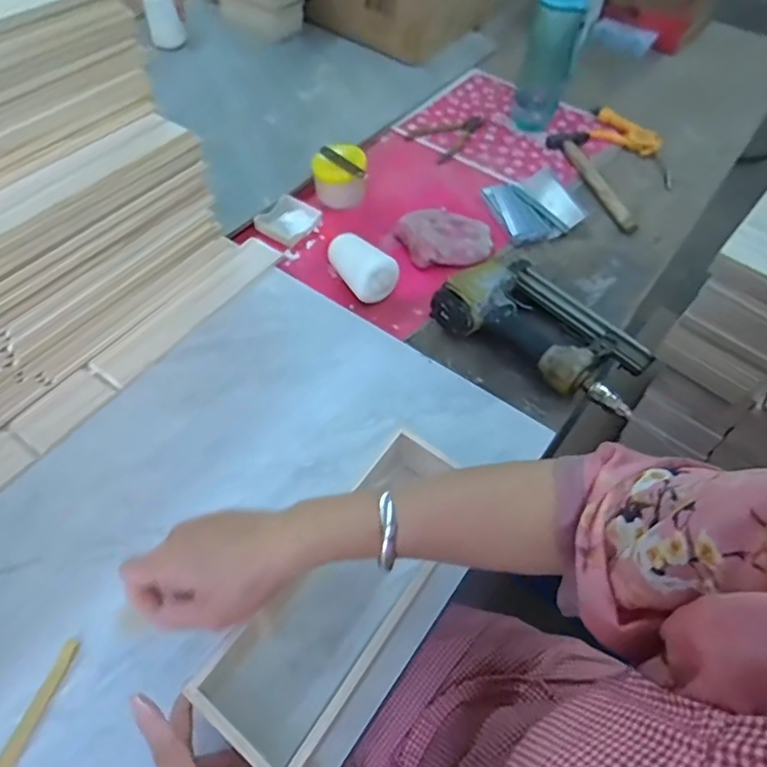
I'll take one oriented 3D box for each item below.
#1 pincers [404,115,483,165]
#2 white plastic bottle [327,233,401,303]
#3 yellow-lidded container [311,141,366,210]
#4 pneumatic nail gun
[{"bbox_3d":[0.120,-0.433,0.954,0.146,0.022,0.087,-34,62,-24],"label":"pincers"},{"bbox_3d":[-0.027,-0.154,0.721,0.059,0.051,0.095,-26,59,-20],"label":"white plastic bottle"},{"bbox_3d":[-0.066,-0.312,0.822,0.079,0.055,0.075,0,54,-2],"label":"yellow-lidded container"},{"bbox_3d":[0.201,-0.078,0.658,0.236,0.052,0.152,34,59,21],"label":"pneumatic nail gun"}]

